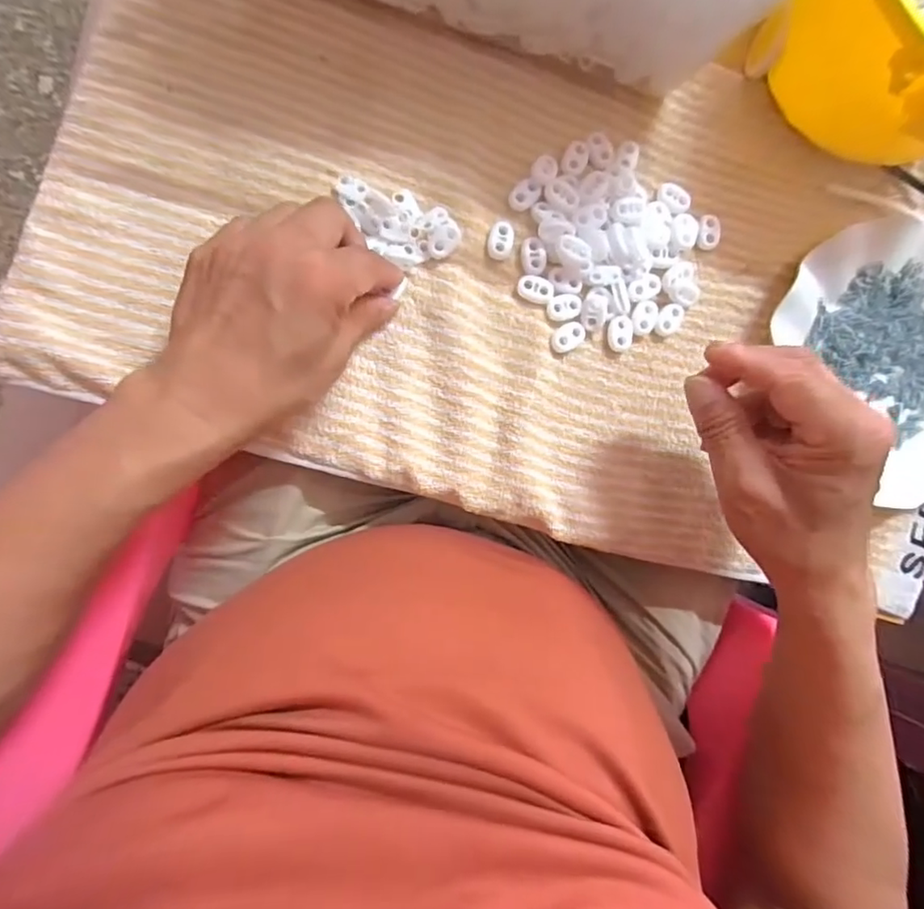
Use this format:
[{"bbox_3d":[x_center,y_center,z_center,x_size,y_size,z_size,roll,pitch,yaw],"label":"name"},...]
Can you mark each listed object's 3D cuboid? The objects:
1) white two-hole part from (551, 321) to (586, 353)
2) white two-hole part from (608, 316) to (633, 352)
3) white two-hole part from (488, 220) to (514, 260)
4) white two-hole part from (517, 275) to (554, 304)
[{"bbox_3d":[0.066,-0.073,0.340,0.024,0.004,0.015,-27,93,-8],"label":"white two-hole part"},{"bbox_3d":[0.099,-0.076,0.348,0.015,0.006,0.021,-4,90,-8],"label":"white two-hole part"},{"bbox_3d":[0.024,-0.130,0.334,0.015,0.005,0.023,13,88,-8],"label":"white two-hole part"},{"bbox_3d":[0.045,-0.101,0.337,0.022,0.005,0.015,16,87,-8],"label":"white two-hole part"}]

